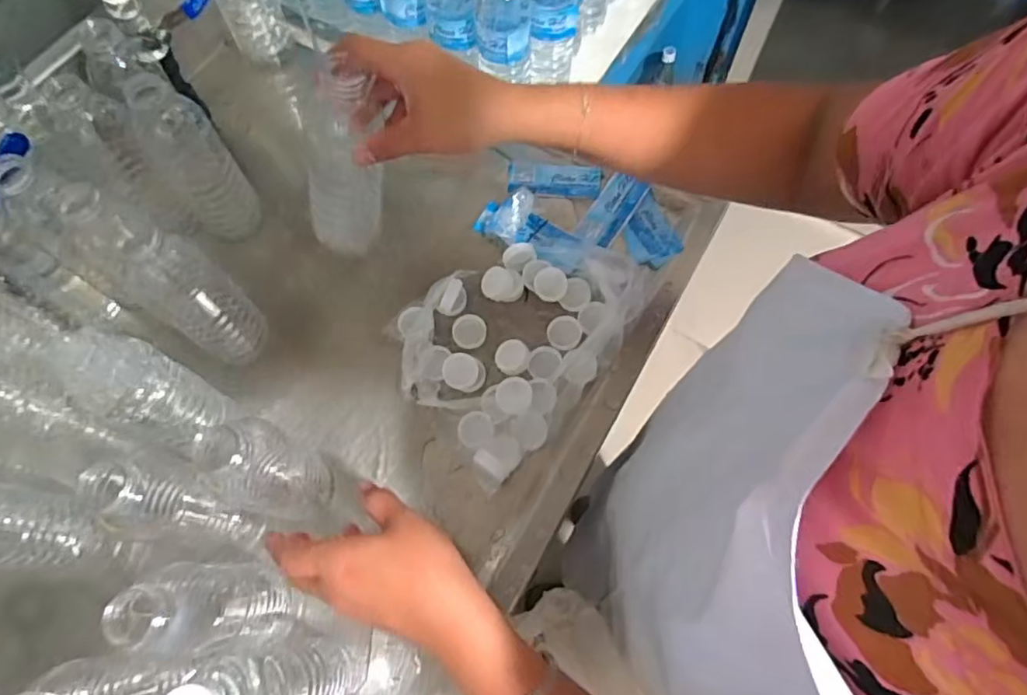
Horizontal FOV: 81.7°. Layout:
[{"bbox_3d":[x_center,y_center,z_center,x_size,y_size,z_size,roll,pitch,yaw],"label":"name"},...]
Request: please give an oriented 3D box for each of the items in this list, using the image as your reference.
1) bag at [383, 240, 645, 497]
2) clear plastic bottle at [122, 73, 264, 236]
[{"bbox_3d":[0.012,-0.019,0.543,0.231,0.029,0.172,-39,72,-15],"label":"bag"},{"bbox_3d":[-0.283,-0.166,0.523,0.058,0.157,0.064,-40,72,-15],"label":"clear plastic bottle"}]

